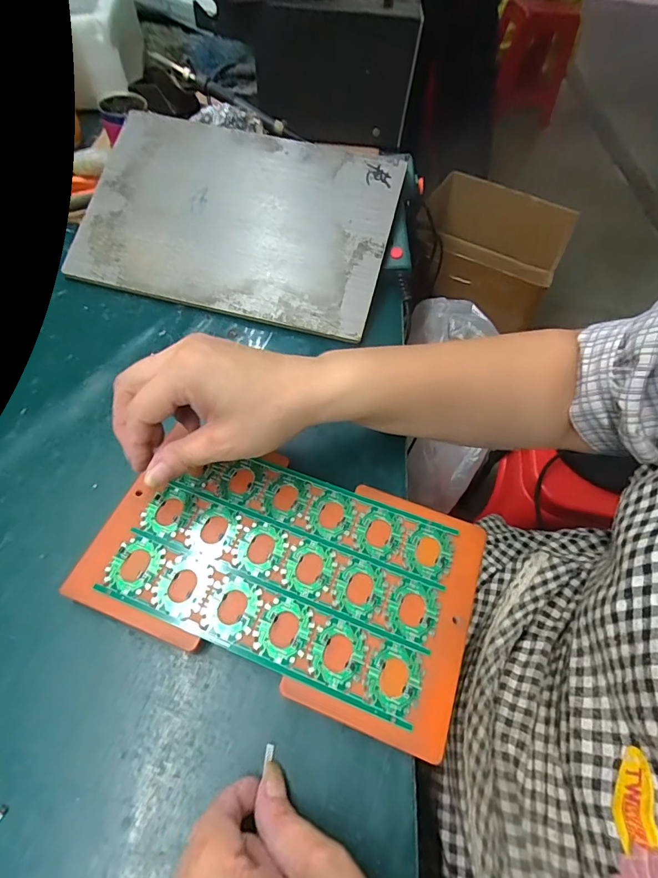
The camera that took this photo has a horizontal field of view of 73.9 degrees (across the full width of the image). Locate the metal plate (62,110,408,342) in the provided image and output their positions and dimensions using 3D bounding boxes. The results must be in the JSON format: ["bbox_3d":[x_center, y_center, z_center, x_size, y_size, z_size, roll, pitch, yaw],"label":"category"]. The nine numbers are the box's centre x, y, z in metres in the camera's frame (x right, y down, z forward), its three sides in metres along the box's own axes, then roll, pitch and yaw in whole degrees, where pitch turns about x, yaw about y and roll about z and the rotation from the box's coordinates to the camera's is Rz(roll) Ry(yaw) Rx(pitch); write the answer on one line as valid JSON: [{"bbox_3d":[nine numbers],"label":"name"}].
[{"bbox_3d":[-0.092,-0.222,0.436,0.298,0.006,0.202,14,77,5],"label":"metal plate"}]

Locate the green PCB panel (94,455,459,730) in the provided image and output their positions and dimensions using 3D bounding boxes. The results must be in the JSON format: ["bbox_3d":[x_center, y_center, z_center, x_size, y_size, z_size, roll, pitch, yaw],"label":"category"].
[{"bbox_3d":[-0.028,0.077,0.283,0.199,0.004,0.120,19,59,9],"label":"green PCB panel"}]

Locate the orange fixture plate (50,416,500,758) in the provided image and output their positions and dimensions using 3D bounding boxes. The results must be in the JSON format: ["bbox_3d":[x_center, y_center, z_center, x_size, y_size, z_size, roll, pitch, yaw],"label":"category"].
[{"bbox_3d":[-0.028,0.079,0.283,0.238,0.010,0.135,19,63,10],"label":"orange fixture plate"}]

